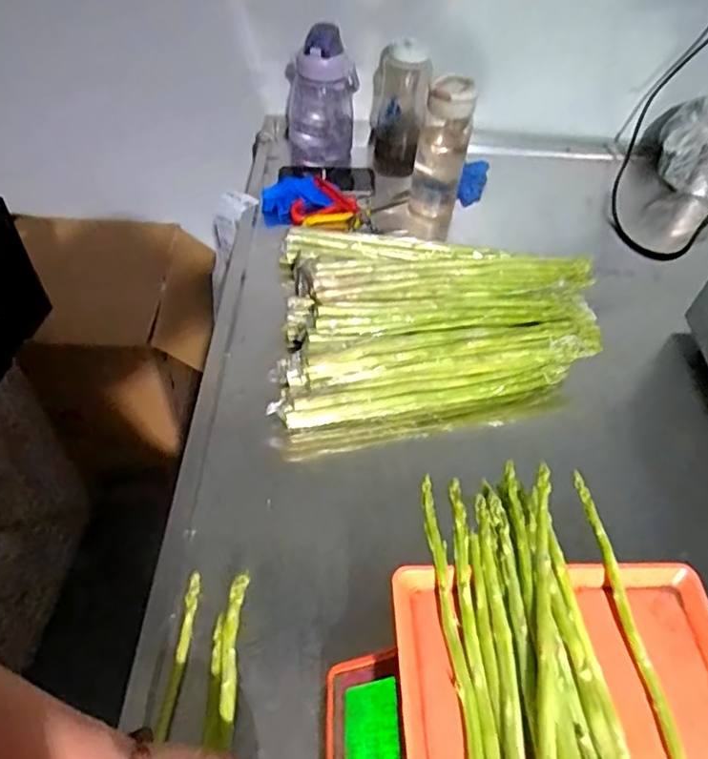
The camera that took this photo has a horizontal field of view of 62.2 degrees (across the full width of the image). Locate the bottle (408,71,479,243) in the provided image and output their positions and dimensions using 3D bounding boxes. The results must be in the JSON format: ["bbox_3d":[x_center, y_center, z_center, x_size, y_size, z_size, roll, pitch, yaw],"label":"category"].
[{"bbox_3d":[0.132,-0.331,0.902,0.074,0.244,0.071,9,50,2],"label":"bottle"}]

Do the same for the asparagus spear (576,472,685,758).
[{"bbox_3d":[0.205,0.220,0.384,0.012,0.018,0.339,-1,51,-6],"label":"asparagus spear"}]

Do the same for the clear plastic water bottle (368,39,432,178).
[{"bbox_3d":[0.077,-0.471,1.022,0.090,0.197,0.093,5,50,-1],"label":"clear plastic water bottle"}]

